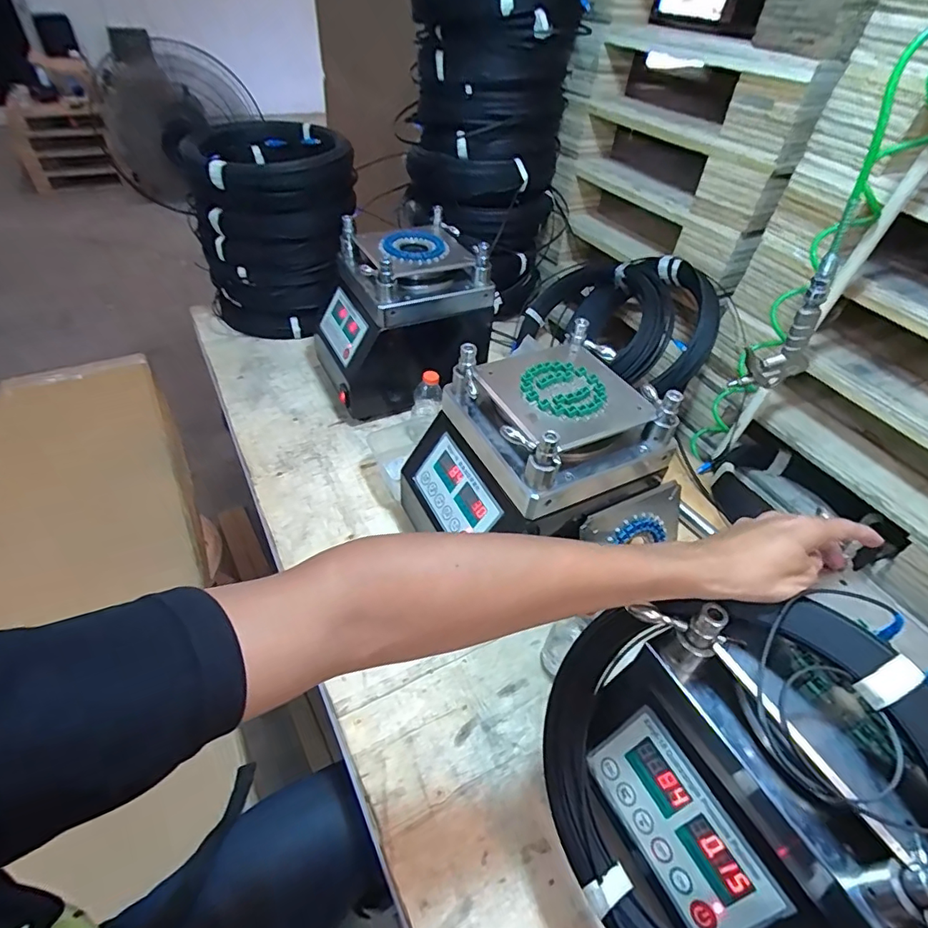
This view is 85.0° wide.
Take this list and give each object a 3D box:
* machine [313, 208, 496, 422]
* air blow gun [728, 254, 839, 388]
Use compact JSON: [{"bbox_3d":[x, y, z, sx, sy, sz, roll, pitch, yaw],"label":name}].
[{"bbox_3d":[-0.117,-0.271,0.946,0.285,0.283,0.194,-22,51,-24],"label":"machine"},{"bbox_3d":[0.407,-0.168,0.628,0.078,0.168,0.030,-9,47,-14],"label":"air blow gun"}]

